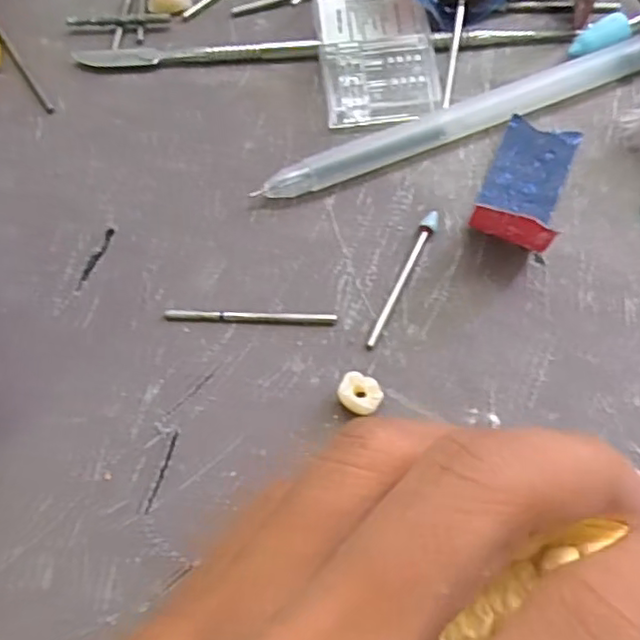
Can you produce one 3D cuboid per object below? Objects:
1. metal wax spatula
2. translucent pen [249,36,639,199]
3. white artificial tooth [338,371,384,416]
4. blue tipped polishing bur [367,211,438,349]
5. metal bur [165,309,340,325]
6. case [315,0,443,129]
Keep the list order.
[{"bbox_3d":[0.002,-0.085,0.195,0.152,0.007,0.010,-2,67,0],"label":"metal wax spatula"},{"bbox_3d":[0.042,-0.058,0.181,0.122,0.009,0.010,-21,68,-8],"label":"translucent pen"},{"bbox_3d":[0.010,0.018,0.151,0.010,0.008,0.009,22,70,10],"label":"white artificial tooth"},{"bbox_3d":[0.021,-0.011,0.165,0.004,0.004,0.041,26,71,11],"label":"blue tipped polishing bur"},{"bbox_3d":[-0.018,-0.001,0.162,0.043,0.004,0.004,3,68,2],"label":"metal bur"},{"bbox_3d":[0.017,-0.081,0.190,0.033,0.010,0.048,-6,67,-2],"label":"case"}]

